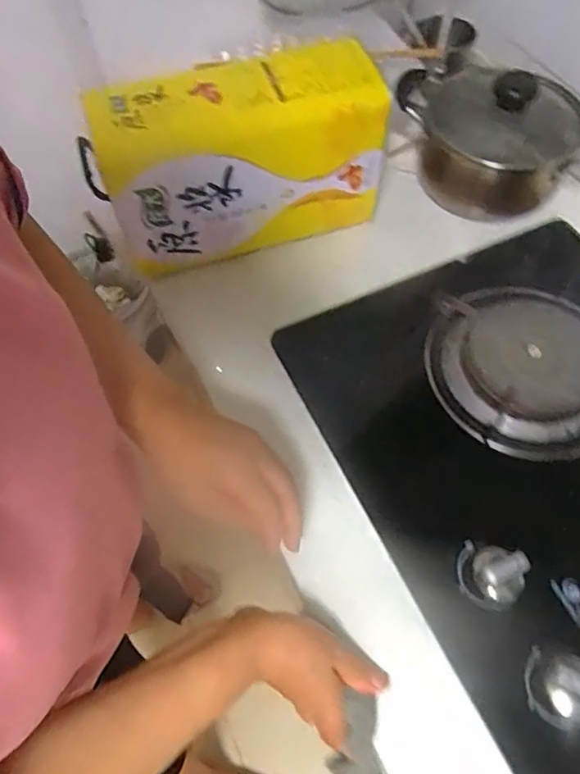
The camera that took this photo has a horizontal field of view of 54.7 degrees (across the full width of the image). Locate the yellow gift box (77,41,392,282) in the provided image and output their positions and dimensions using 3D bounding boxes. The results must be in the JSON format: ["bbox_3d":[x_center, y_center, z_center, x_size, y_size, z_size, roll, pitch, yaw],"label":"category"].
[{"bbox_3d":[-0.052,-0.234,0.606,0.288,0.182,0.095,-18,61,-8],"label":"yellow gift box"}]

